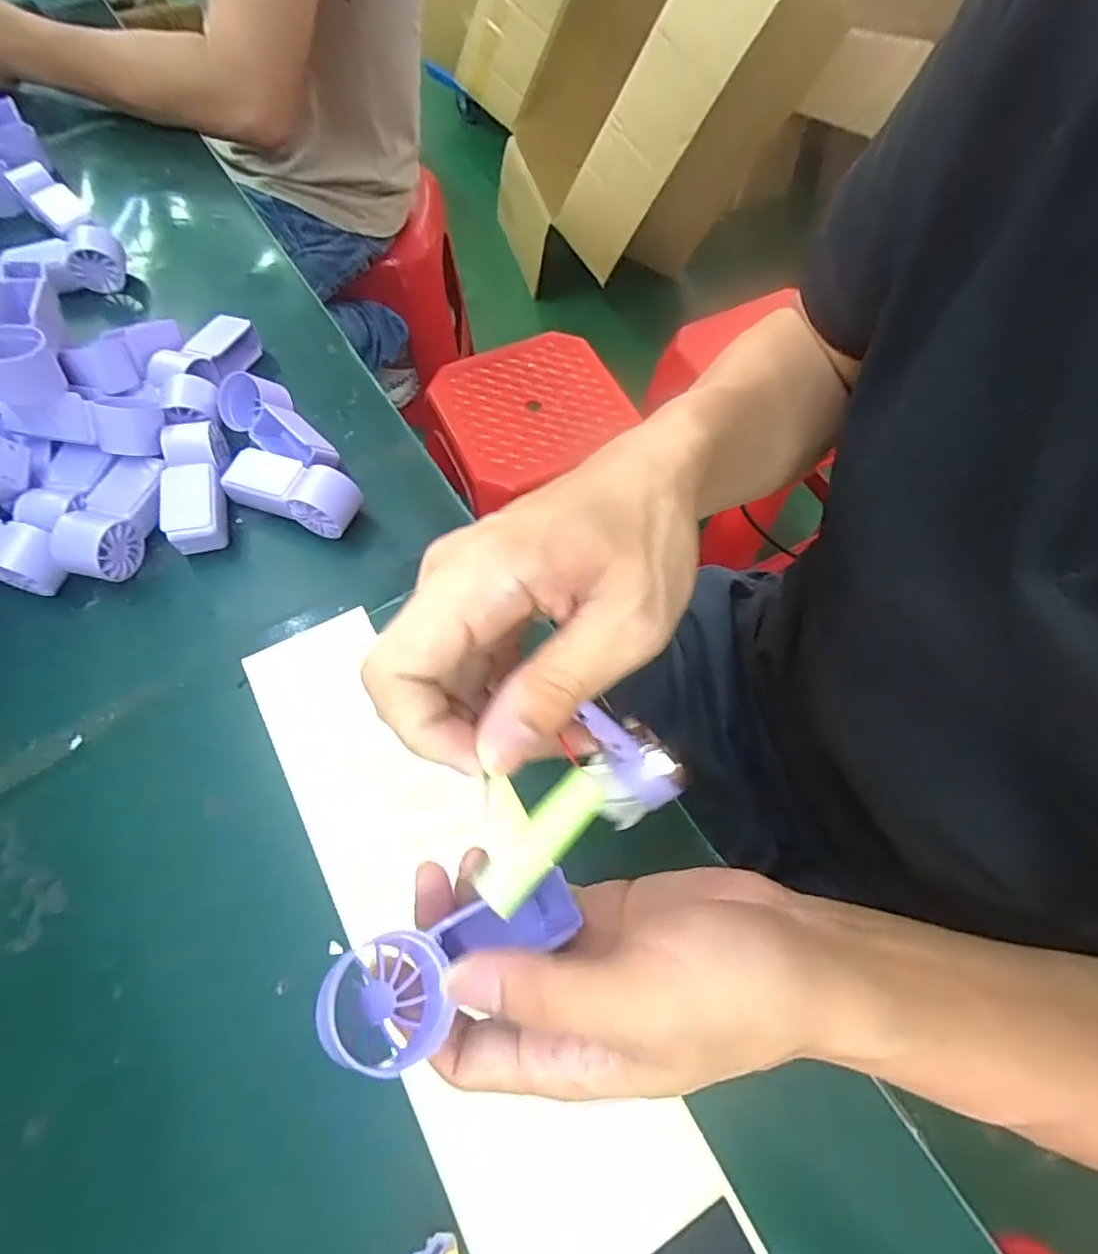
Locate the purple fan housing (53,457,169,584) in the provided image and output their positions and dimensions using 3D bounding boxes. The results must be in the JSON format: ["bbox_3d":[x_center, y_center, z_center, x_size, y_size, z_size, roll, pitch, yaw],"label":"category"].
[{"bbox_3d":[-0.279,-0.070,0.394,0.037,0.034,0.085,10,63,2],"label":"purple fan housing"}]

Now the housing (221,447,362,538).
[{"bbox_3d":[-0.174,-0.091,0.414,0.095,0.045,0.033,23,64,8],"label":"housing"}]

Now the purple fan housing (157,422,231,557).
[{"bbox_3d":[-0.238,-0.093,0.407,0.037,0.036,0.089,-9,64,-7],"label":"purple fan housing"}]

